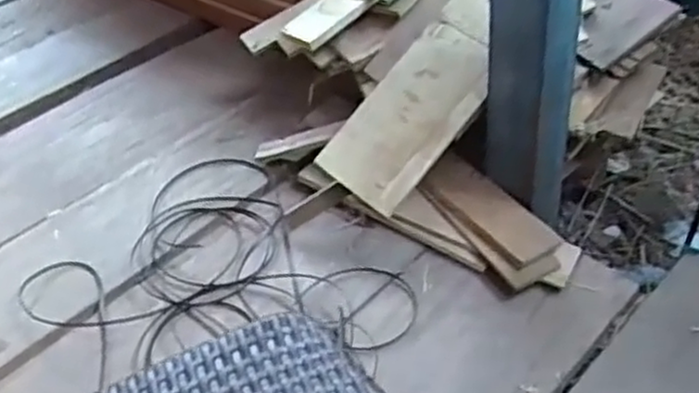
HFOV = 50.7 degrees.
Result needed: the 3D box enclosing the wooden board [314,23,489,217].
[{"bbox_3d":[0.108,-0.139,1.251,0.166,0.021,0.330,38,86,18],"label":"wooden board"}]

